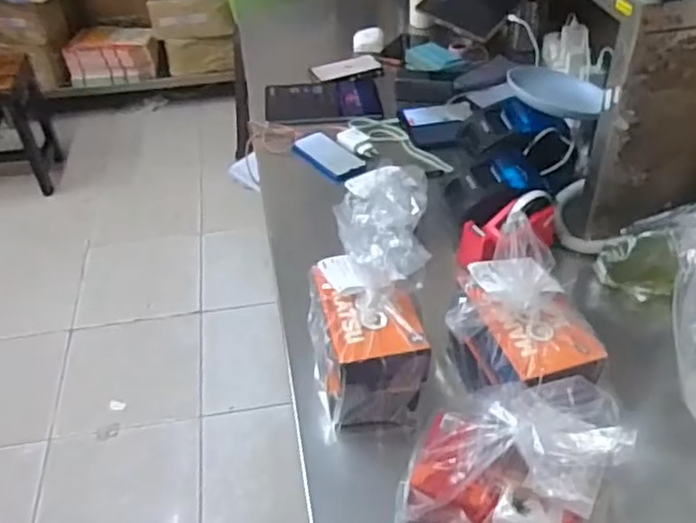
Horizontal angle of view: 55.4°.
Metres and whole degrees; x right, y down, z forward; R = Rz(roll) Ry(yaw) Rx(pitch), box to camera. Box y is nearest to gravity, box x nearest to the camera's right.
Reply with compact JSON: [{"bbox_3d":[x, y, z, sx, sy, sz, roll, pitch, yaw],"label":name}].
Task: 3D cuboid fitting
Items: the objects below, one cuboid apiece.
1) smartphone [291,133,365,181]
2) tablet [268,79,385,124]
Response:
[{"bbox_3d":[-0.042,-0.206,1.277,0.078,0.010,0.160,-31,49,-28],"label":"smartphone"},{"bbox_3d":[-0.054,-0.348,1.438,0.246,0.013,0.165,-5,44,-2],"label":"tablet"}]

